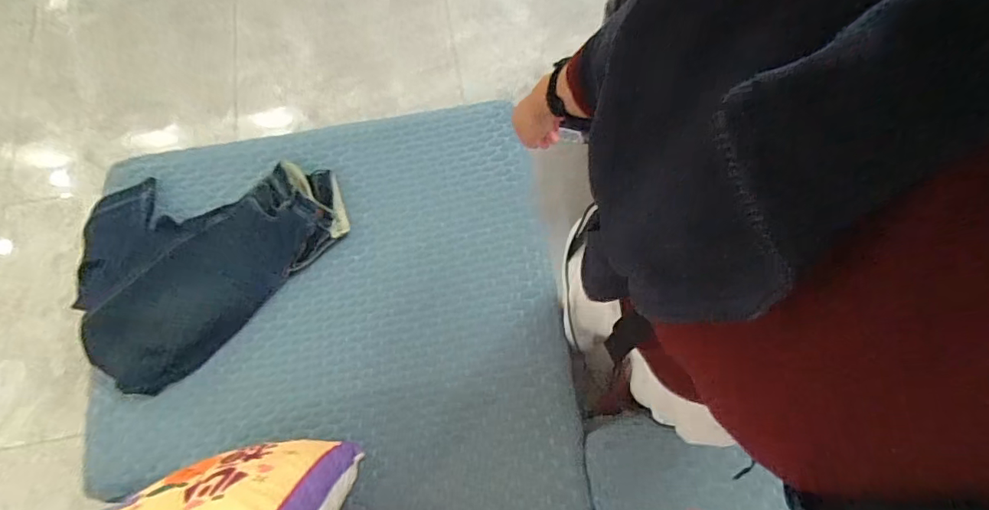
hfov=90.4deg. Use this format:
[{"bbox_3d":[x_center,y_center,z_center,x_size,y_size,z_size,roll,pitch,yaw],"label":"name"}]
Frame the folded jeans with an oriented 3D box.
[{"bbox_3d":[-0.663,-0.047,1.074,0.596,0.061,0.465,-43,74,-11],"label":"folded jeans"}]

